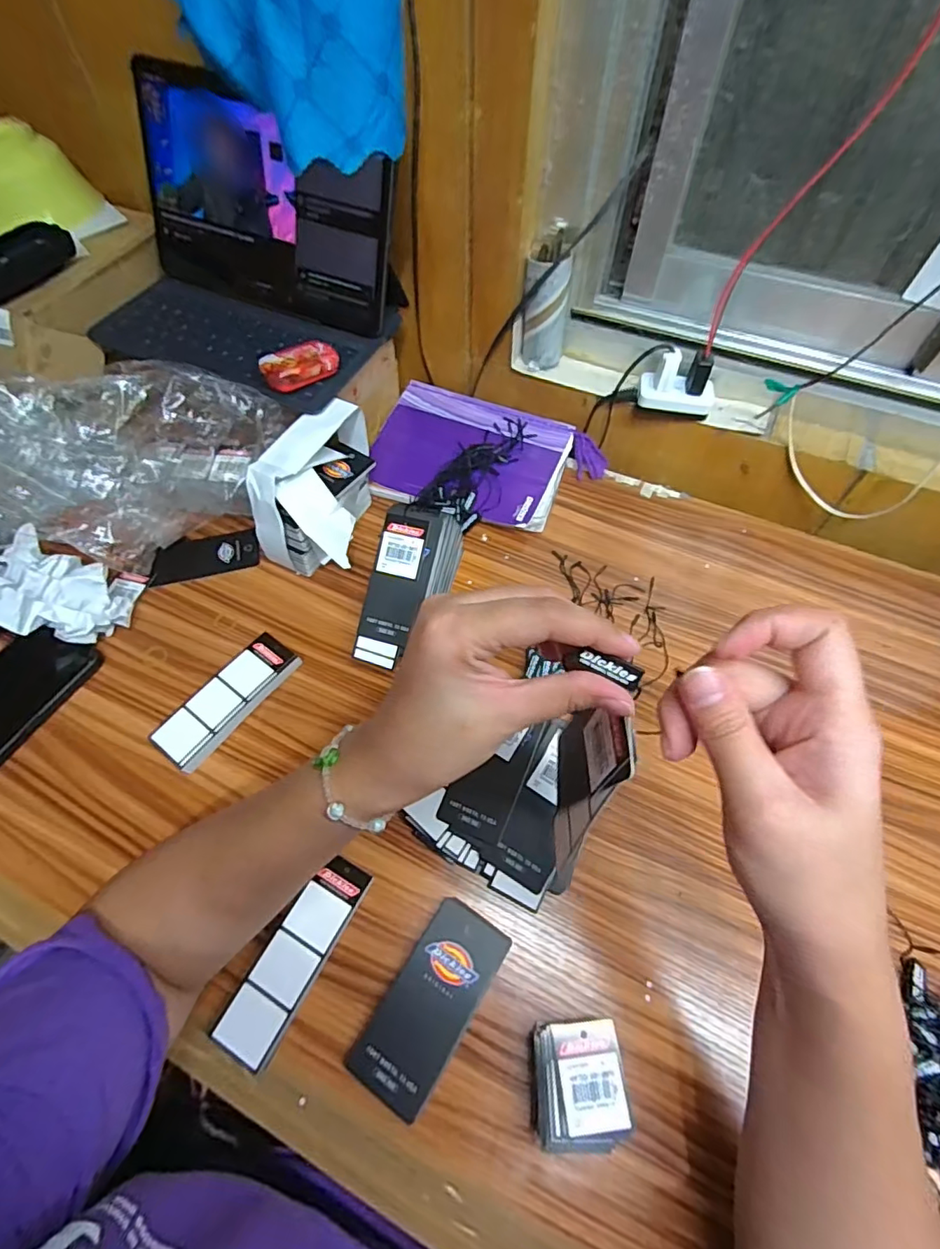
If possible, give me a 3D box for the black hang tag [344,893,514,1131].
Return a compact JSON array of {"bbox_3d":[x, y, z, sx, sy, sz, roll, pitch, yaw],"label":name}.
[{"bbox_3d":[-0.024,0.236,0.337,0.052,0.005,0.110,30,62,18],"label":"black hang tag"}]

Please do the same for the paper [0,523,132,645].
[{"bbox_3d":[-0.362,-0.023,0.461,0.121,0.062,0.084,27,62,15],"label":"paper"}]

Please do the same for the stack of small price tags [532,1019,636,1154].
[{"bbox_3d":[0.062,0.264,0.309,0.051,0.024,0.056,-1,59,-2],"label":"stack of small price tags"}]

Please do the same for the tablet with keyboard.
[{"bbox_3d":[-0.222,-0.337,0.490,0.274,0.155,0.202,32,63,17],"label":"tablet with keyboard"}]

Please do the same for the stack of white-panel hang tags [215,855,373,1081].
[{"bbox_3d":[-0.111,0.212,0.347,0.037,0.018,0.117,25,61,14],"label":"stack of white-panel hang tags"}]

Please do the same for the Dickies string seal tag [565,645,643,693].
[{"bbox_3d":[0.052,0.017,0.211,0.031,0.007,0.007,17,55,14],"label":"Dickies string seal tag"}]

